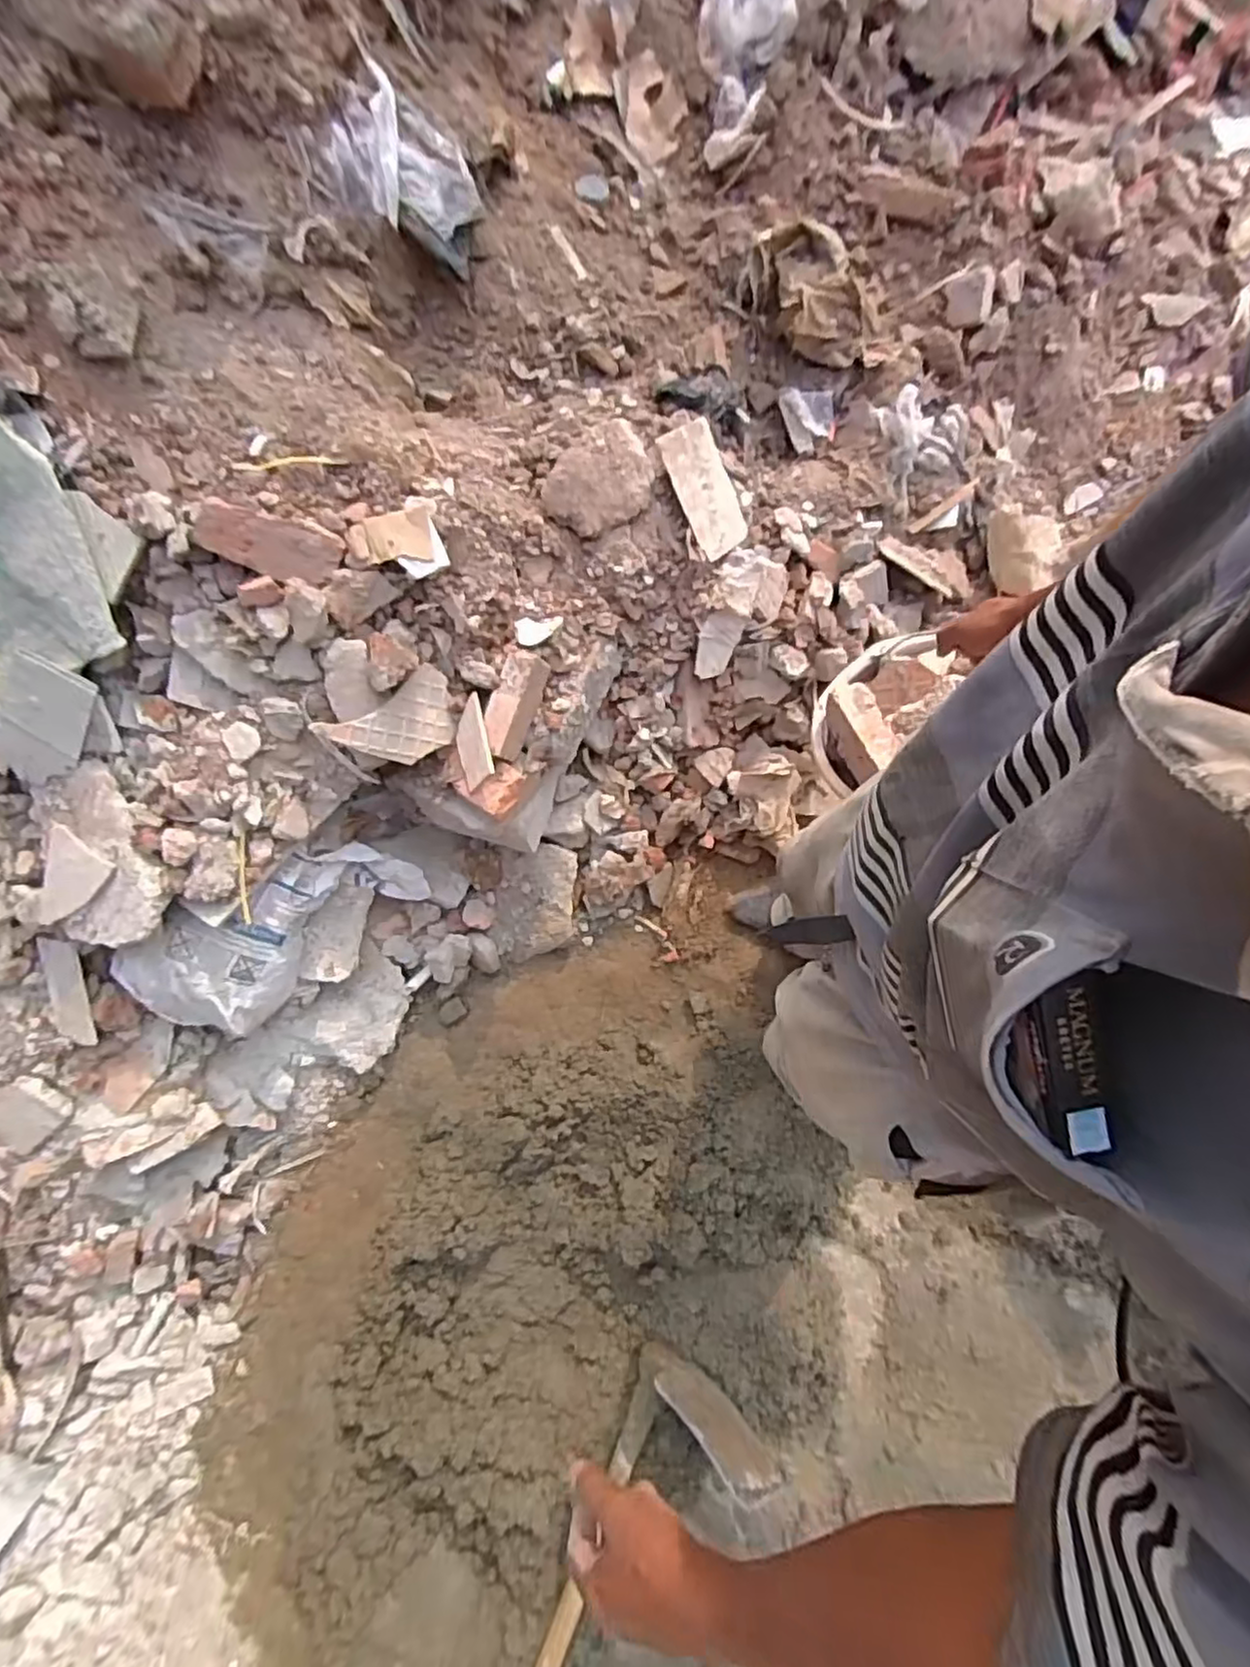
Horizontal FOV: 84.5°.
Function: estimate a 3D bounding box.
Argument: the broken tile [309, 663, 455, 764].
[{"bbox_3d":[-0.323,-0.148,0.975,0.013,0.120,0.193,19,49,41],"label":"broken tile"}]

